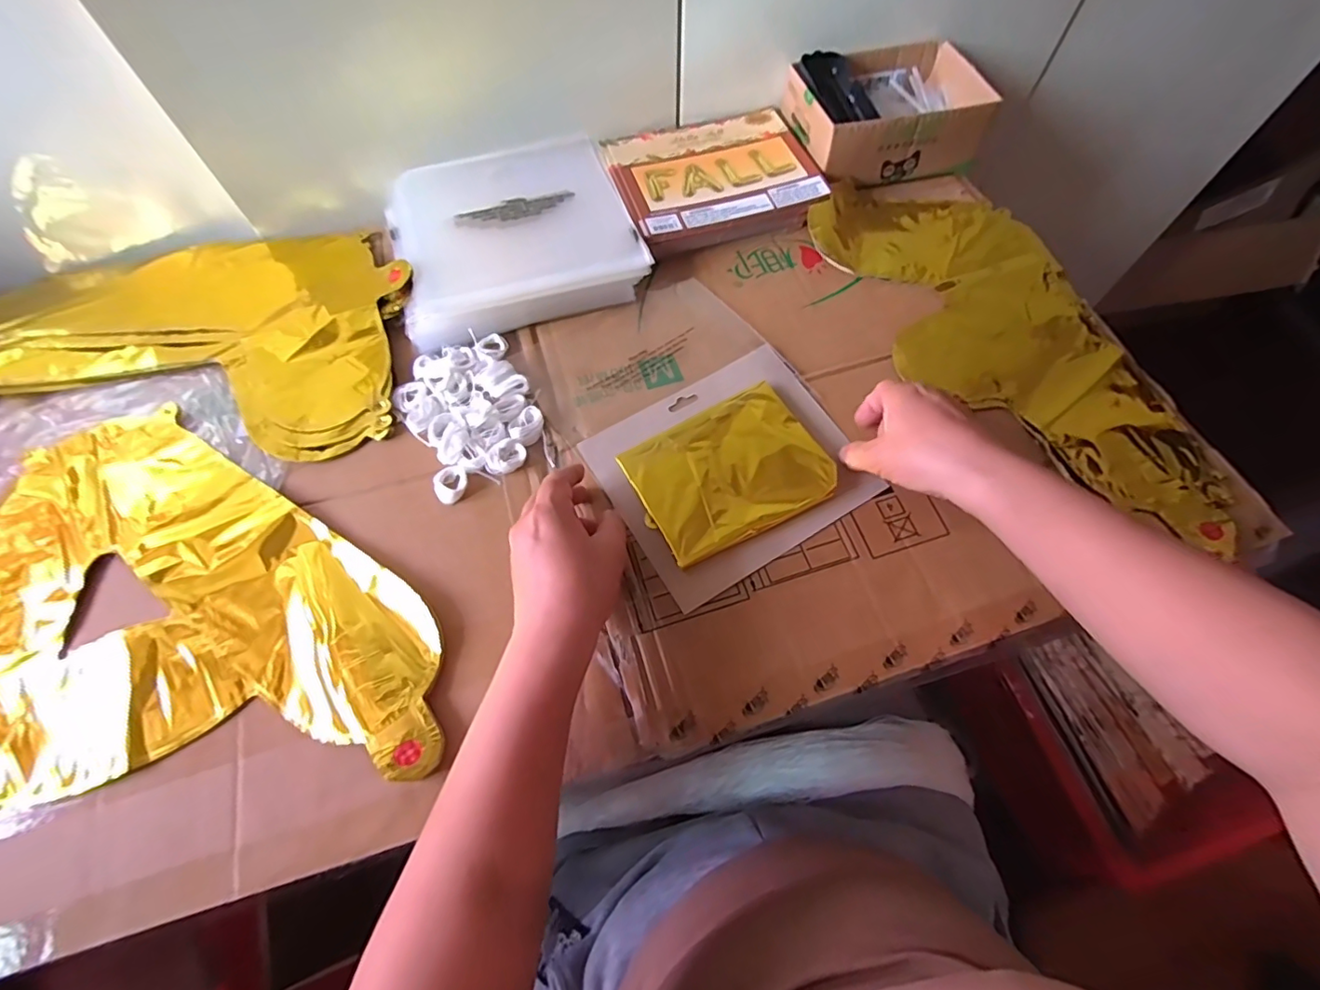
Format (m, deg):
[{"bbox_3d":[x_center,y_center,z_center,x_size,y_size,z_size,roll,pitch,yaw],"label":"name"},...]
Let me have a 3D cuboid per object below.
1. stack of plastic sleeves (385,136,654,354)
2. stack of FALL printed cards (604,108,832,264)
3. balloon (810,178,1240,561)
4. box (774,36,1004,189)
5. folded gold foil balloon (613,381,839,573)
[{"bbox_3d":[-0.143,-0.256,0.542,0.220,0.028,0.222,-18,65,-8],"label":"stack of plastic sleeves"},{"bbox_3d":[0.055,-0.332,0.581,0.199,0.025,0.176,-18,65,-8],"label":"stack of FALL printed cards"},{"bbox_3d":[0.305,-0.144,0.488,0.202,0.017,0.420,-16,65,-7],"label":"balloon"},{"bbox_3d":[0.237,-0.405,0.592,0.187,0.064,0.134,-14,65,-6],"label":"box"},{"bbox_3d":[0.053,-0.019,0.434,0.141,0.017,0.107,-25,66,-11],"label":"folded gold foil balloon"}]

